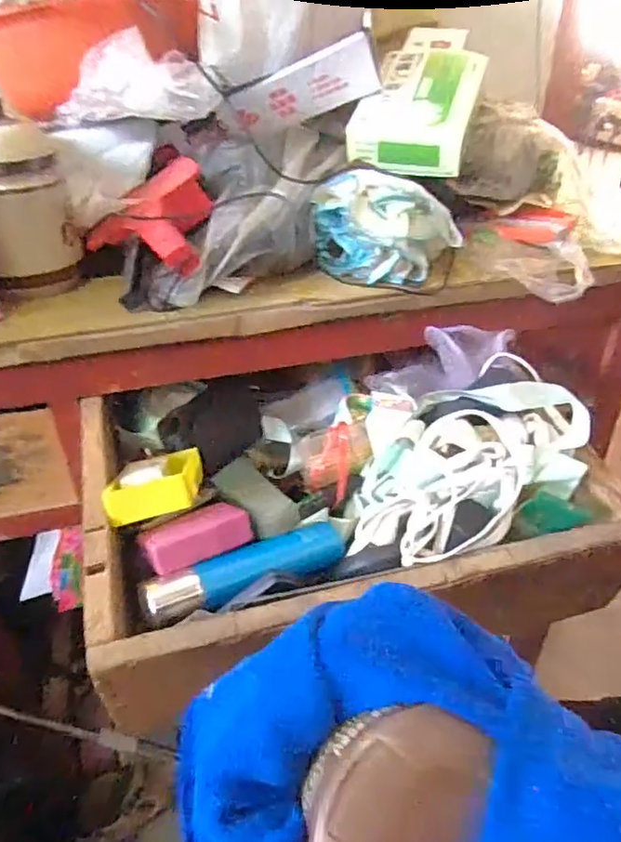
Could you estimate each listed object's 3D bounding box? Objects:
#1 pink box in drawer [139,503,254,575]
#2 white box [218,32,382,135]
[{"bbox_3d":[-0.081,0.085,0.434,0.080,0.028,0.024,-19,37,-24],"label":"pink box in drawer"},{"bbox_3d":[-0.012,-0.321,0.575,0.153,0.051,0.018,-15,32,12],"label":"white box"}]

